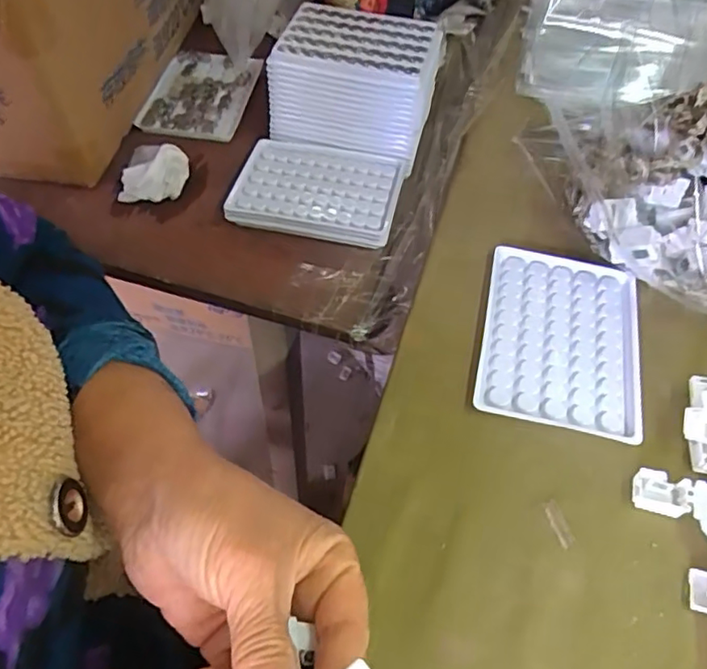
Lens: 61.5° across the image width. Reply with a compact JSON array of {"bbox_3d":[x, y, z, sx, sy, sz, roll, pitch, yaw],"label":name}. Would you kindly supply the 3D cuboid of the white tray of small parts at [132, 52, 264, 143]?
[{"bbox_3d":[-0.144,-0.233,0.570,0.093,0.016,0.125,10,56,5],"label":"white tray of small parts"}]

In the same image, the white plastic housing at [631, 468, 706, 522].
[{"bbox_3d":[0.176,0.086,0.307,0.057,0.005,0.021,16,56,9],"label":"white plastic housing"}]

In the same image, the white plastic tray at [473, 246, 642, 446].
[{"bbox_3d":[0.128,0.001,0.367,0.093,0.009,0.124,12,56,7],"label":"white plastic tray"}]

